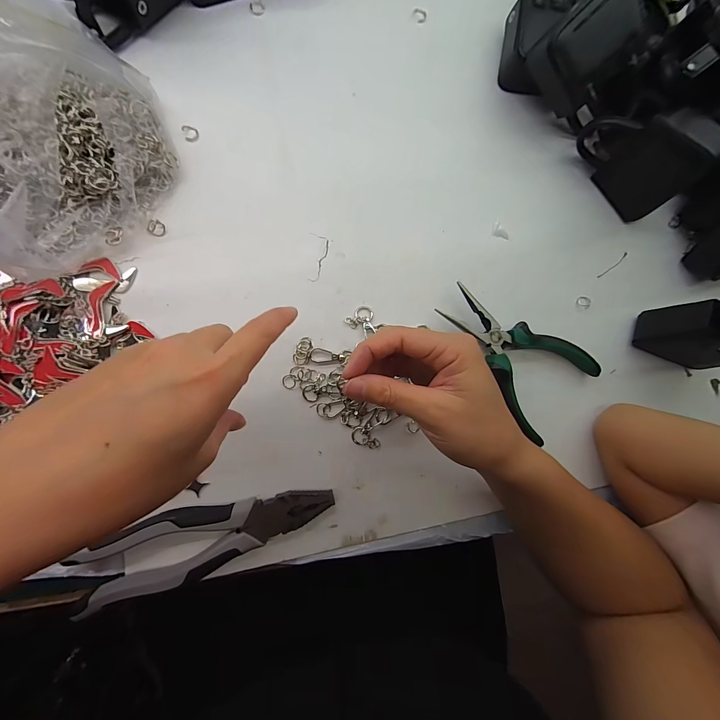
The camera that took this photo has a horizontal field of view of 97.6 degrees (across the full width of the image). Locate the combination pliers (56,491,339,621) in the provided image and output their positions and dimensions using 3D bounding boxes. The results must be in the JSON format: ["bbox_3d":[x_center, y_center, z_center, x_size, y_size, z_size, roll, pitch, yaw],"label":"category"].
[{"bbox_3d":[-0.112,0.136,0.246,0.183,0.022,0.050,-12,88,-8],"label":"combination pliers"}]

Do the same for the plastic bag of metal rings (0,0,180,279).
[{"bbox_3d":[-0.248,-0.173,0.231,0.181,0.056,0.180,38,83,-4],"label":"plastic bag of metal rings"}]

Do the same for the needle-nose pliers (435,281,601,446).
[{"bbox_3d":[0.138,-0.009,0.286,0.145,0.024,0.088,45,83,-3],"label":"needle-nose pliers"}]

